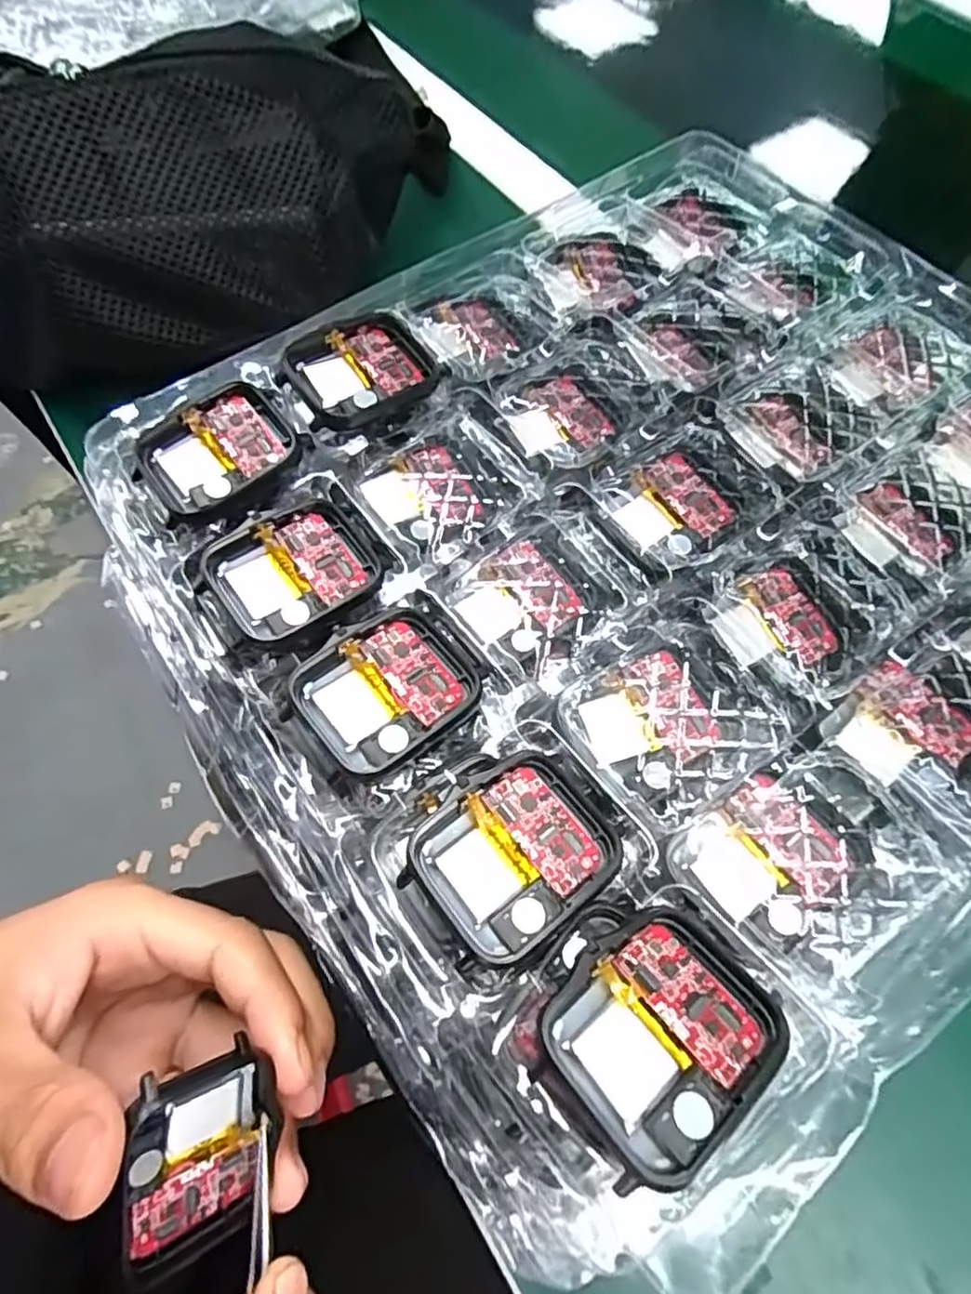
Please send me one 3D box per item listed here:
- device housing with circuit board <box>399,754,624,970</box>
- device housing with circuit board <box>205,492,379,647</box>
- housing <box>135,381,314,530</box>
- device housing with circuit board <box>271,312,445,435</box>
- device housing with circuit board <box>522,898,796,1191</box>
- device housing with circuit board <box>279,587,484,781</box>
[{"bbox_3d":[0.007,0.048,0.155,0.045,0.010,0.038,-38,69,-16],"label":"device housing with circuit board"},{"bbox_3d":[-0.054,-0.022,0.185,0.044,0.007,0.038,-29,68,-13],"label":"device housing with circuit board"},{"bbox_3d":[-0.081,-0.060,0.200,0.045,0.010,0.037,-37,70,-16],"label":"housing"},{"bbox_3d":[-0.040,-0.090,0.217,0.048,0.012,0.039,-28,68,-13],"label":"device housing with circuit board"},{"bbox_3d":[0.036,0.077,0.132,0.045,0.005,0.036,-33,55,-25],"label":"device housing with circuit board"},{"bbox_3d":[-0.025,0.010,0.171,0.048,0.007,0.038,-35,68,-15],"label":"device housing with circuit board"}]

